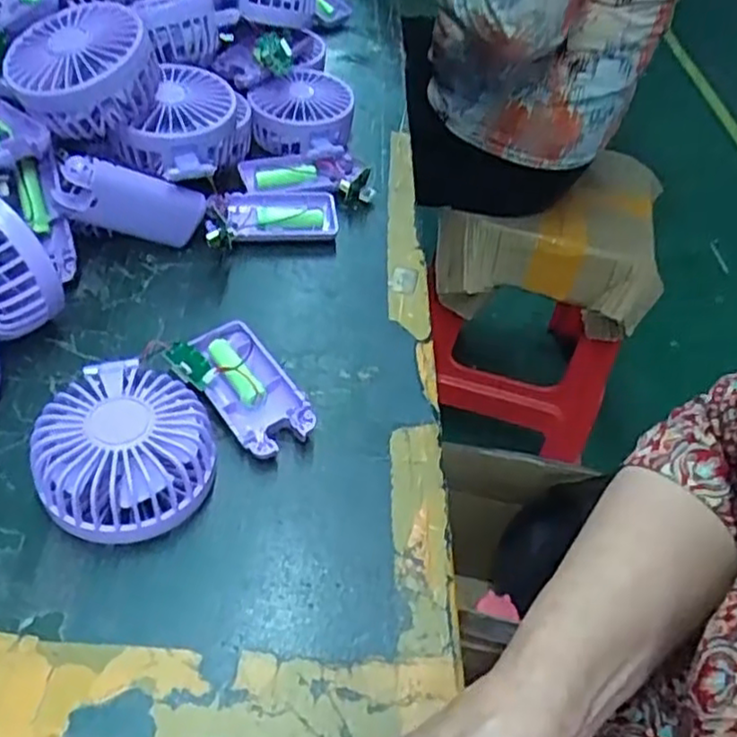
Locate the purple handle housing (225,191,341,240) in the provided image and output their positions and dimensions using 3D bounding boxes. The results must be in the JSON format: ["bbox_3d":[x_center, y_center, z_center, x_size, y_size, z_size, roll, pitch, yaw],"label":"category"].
[{"bbox_3d":[-0.063,-0.110,0.511,0.080,0.021,0.046,-3,49,-10],"label":"purple handle housing"}]

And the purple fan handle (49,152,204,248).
[{"bbox_3d":[-0.153,-0.107,0.449,0.089,0.044,0.019,12,38,-42],"label":"purple fan handle"}]

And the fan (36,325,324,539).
[{"bbox_3d":[-0.105,0.026,0.374,0.096,0.048,0.149,39,55,25],"label":"fan"}]

